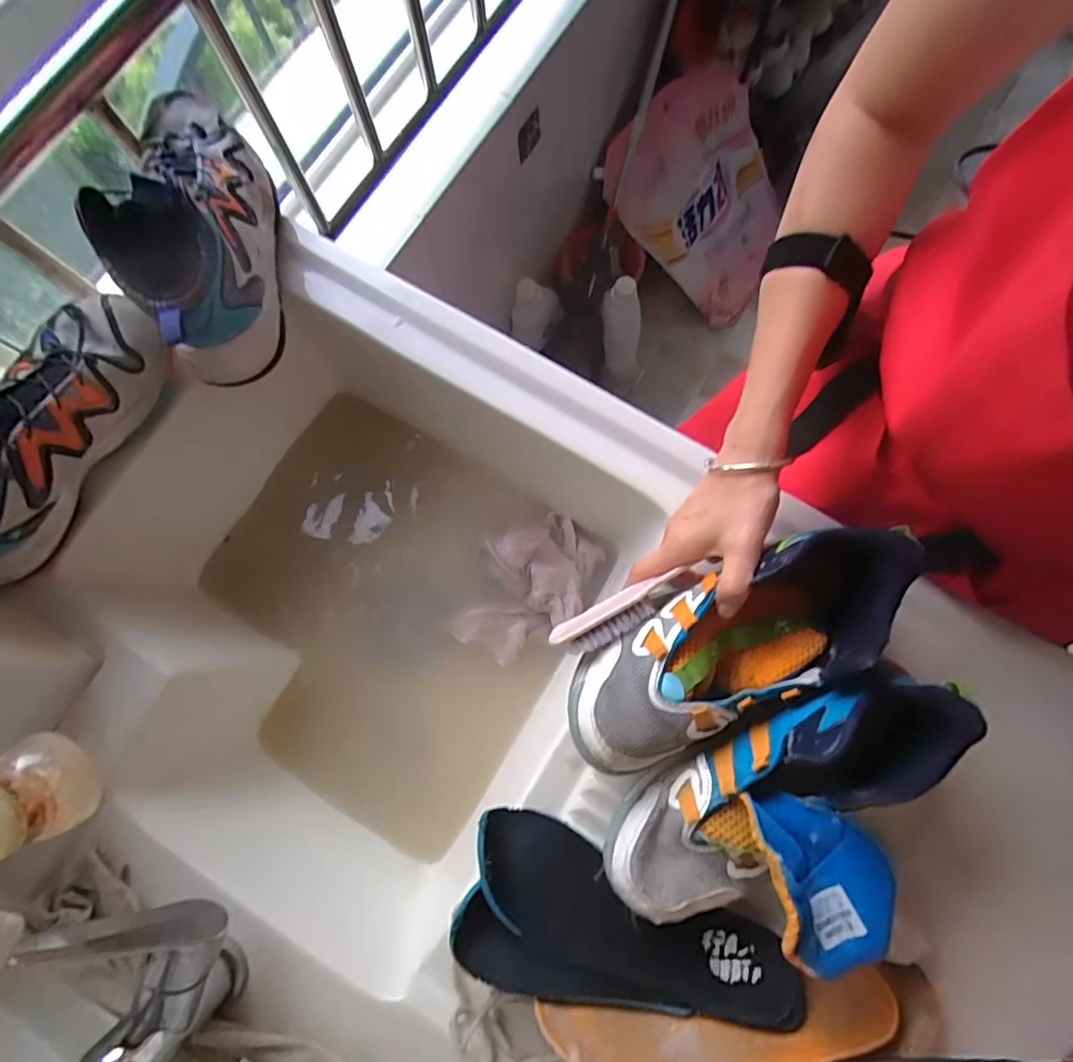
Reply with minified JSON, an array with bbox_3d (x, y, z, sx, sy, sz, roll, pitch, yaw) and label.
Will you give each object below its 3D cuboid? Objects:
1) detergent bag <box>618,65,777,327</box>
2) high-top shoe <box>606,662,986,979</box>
[{"bbox_3d":[0.428,-0.813,1.352,0.344,0.571,0.093,-48,48,13],"label":"detergent bag"},{"bbox_3d":[0.159,0.185,0.329,0.213,0.098,0.125,-32,79,-6],"label":"high-top shoe"}]

